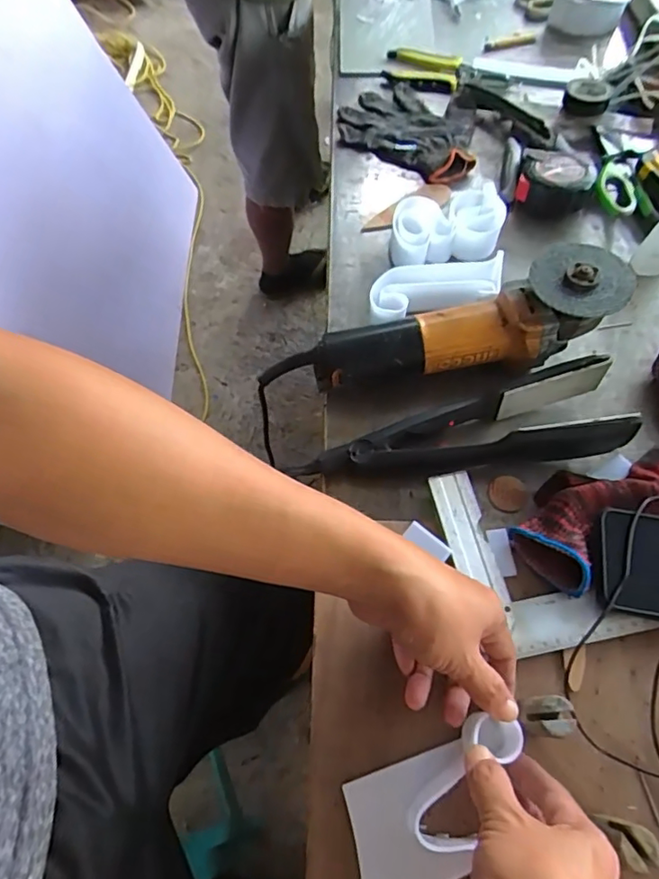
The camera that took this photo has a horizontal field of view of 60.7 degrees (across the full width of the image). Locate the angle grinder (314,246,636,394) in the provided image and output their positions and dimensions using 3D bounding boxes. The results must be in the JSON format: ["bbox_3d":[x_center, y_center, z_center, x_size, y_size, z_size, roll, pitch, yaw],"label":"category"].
[{"bbox_3d":[0.127,-0.097,0.530,0.286,0.099,0.081,-15,63,-7],"label":"angle grinder"}]

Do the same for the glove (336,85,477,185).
[{"bbox_3d":[0.106,-0.400,0.733,0.188,0.026,0.130,29,67,15],"label":"glove"}]

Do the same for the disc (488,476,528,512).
[{"bbox_3d":[0.160,0.048,0.504,0.035,0.007,0.031,6,63,4],"label":"disc"}]

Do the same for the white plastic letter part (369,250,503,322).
[{"bbox_3d":[0.111,-0.150,0.586,0.144,0.045,0.061,-15,63,-7],"label":"white plastic letter part"}]

